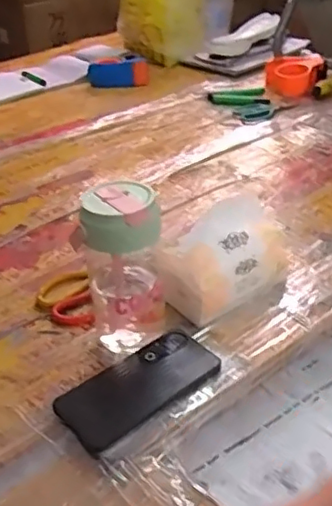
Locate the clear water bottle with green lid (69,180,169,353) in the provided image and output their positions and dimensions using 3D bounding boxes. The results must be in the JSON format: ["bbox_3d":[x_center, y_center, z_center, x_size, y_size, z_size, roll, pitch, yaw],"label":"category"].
[{"bbox_3d":[-0.045,0.020,0.658,0.085,0.185,0.067,-6,34,-3],"label":"clear water bottle with green lid"}]

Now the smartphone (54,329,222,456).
[{"bbox_3d":[-0.028,0.136,0.630,0.163,0.009,0.081,-29,45,-28],"label":"smartphone"}]

